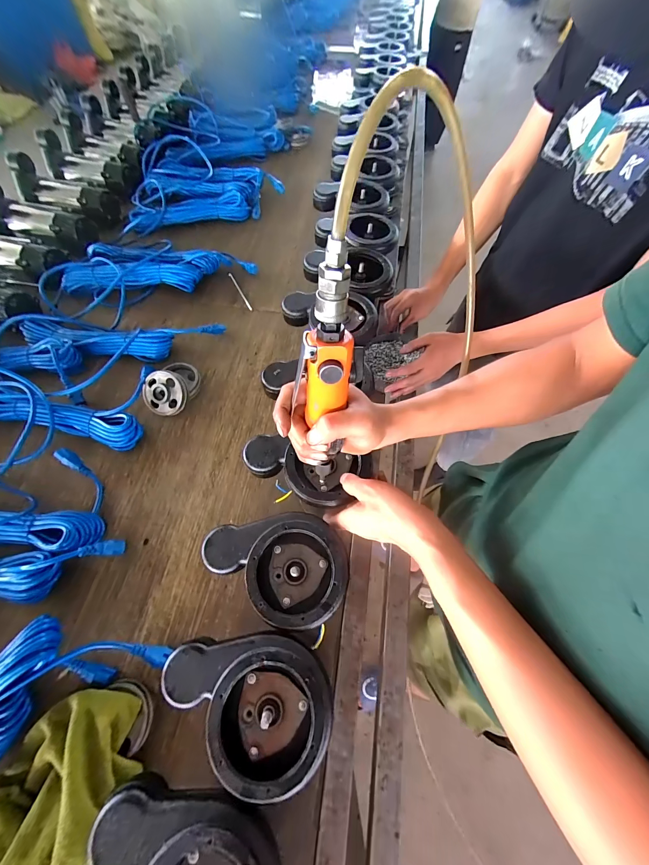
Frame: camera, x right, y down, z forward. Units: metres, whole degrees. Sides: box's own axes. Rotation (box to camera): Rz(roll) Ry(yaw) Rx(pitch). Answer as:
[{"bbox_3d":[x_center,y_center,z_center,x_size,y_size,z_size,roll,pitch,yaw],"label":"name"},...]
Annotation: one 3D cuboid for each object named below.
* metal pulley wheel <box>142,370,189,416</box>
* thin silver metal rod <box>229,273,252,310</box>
[{"bbox_3d":[-0.326,-0.081,0.628,0.085,0.029,0.087,0,97,1],"label":"metal pulley wheel"},{"bbox_3d":[-0.227,-0.380,0.820,0.009,0.012,0.164,-25,67,-12],"label":"thin silver metal rod"}]

